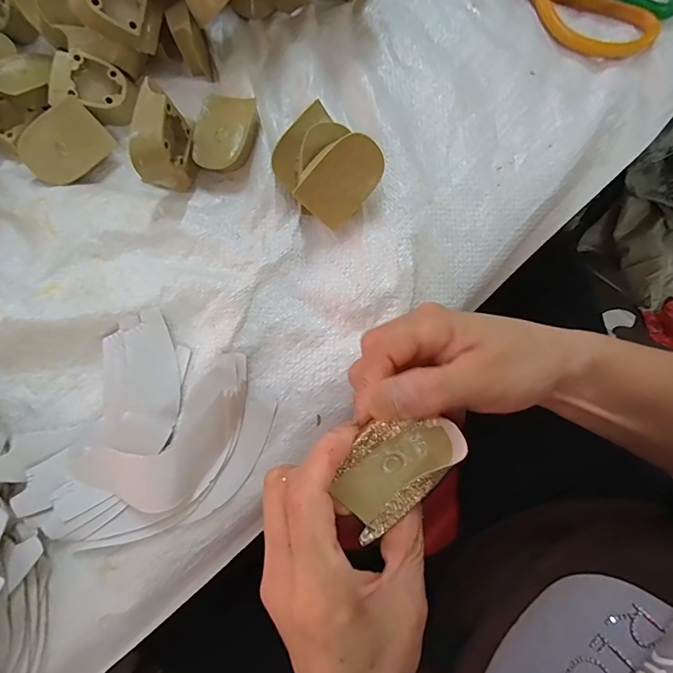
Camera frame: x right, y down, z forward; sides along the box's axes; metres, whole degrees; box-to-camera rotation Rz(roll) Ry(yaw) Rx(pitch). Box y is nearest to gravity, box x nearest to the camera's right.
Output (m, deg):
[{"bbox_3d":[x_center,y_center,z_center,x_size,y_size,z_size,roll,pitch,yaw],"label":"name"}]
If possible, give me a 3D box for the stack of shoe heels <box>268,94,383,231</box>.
[{"bbox_3d":[-0.008,-0.116,0.285,0.060,0.047,0.059,-49,47,18],"label":"stack of shoe heels"}]

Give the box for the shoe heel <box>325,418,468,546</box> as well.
[{"bbox_3d":[0.027,0.058,0.198,0.063,0.026,0.042,-37,101,4],"label":"shoe heel"}]

